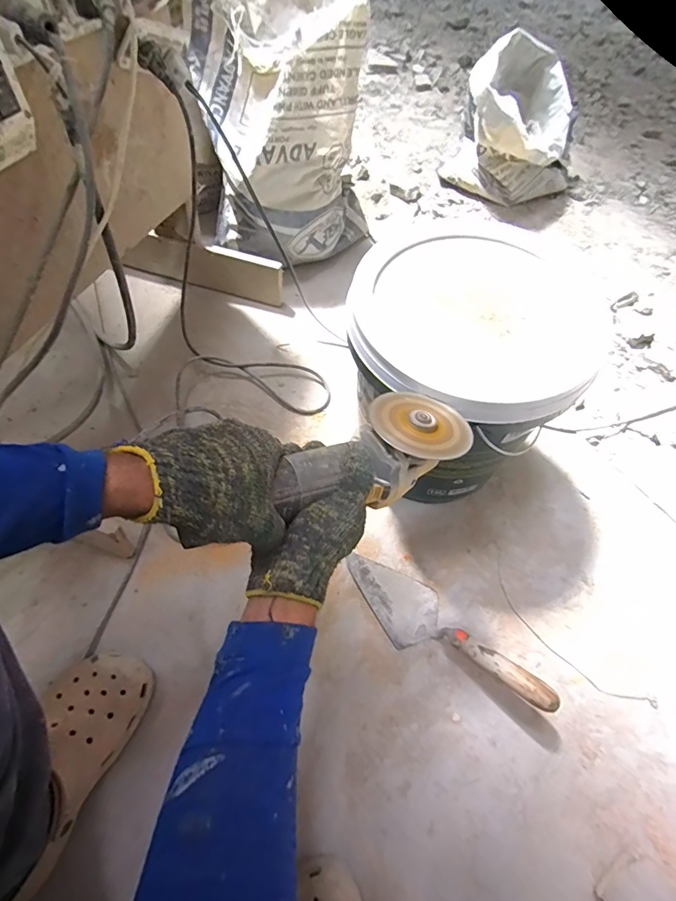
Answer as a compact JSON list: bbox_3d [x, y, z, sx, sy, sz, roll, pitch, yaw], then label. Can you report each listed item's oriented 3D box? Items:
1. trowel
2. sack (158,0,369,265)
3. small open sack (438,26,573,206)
[{"bbox_3d":[0.140,0.250,0.627,0.318,0.072,0.095,26,60,37],"label":"trowel"},{"bbox_3d":[-0.107,-0.648,0.850,0.330,0.455,0.339,-7,61,-7],"label":"sack"},{"bbox_3d":[0.478,-0.835,1.165,0.272,0.298,0.294,33,64,15],"label":"small open sack"}]

